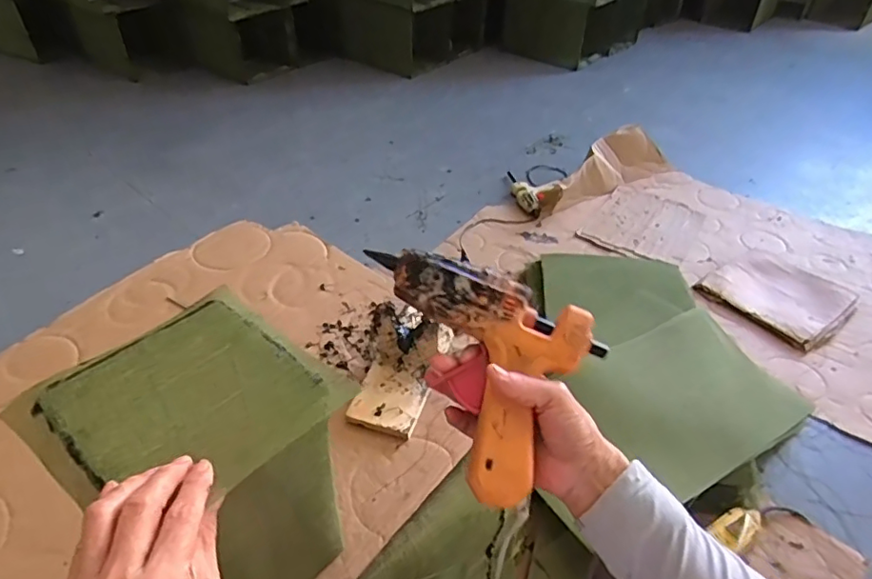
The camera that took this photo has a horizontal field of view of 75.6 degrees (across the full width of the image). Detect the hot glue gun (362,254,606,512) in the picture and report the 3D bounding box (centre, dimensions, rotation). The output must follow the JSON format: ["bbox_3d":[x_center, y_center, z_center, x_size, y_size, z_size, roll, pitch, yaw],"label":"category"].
[{"bbox_3d":[0.052,0.045,0.439,0.136,0.045,0.208,-23,81,-8],"label":"hot glue gun"}]

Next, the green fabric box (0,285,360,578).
[{"bbox_3d":[-0.172,0.155,0.453,0.153,0.229,0.157,31,50,29],"label":"green fabric box"}]

